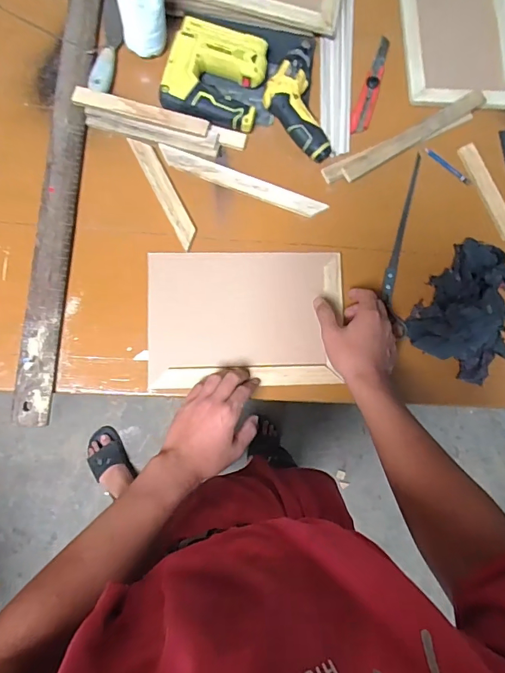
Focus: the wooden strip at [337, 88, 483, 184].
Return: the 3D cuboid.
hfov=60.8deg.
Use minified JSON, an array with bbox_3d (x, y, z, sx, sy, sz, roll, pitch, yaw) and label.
[{"bbox_3d":[0.278,-0.344,0.733,0.296,0.013,0.029,-32,84,-9],"label":"wooden strip"}]

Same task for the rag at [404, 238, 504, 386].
[{"bbox_3d":[0.359,-0.048,0.665,0.157,0.077,0.208,34,79,2],"label":"rag"}]

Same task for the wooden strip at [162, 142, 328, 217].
[{"bbox_3d":[-0.016,-0.251,0.695,0.272,0.013,0.035,19,79,-1],"label":"wooden strip"}]

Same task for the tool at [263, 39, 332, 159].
[{"bbox_3d":[0.069,-0.384,0.700,0.100,0.043,0.198,-14,82,-7],"label":"tool"}]

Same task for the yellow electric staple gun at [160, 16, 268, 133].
[{"bbox_3d":[-0.058,-0.418,0.691,0.150,0.039,0.154,14,79,-2],"label":"yellow electric staple gun"}]

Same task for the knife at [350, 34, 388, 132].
[{"bbox_3d":[0.206,-0.435,0.736,0.030,0.012,0.193,19,79,-1],"label":"knife"}]

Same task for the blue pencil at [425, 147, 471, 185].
[{"bbox_3d":[0.335,-0.292,0.739,0.095,0.006,0.011,40,80,0],"label":"blue pencil"}]

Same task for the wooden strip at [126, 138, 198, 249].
[{"bbox_3d":[-0.136,-0.229,0.675,0.032,0.005,0.194,-27,83,-8],"label":"wooden strip"}]

